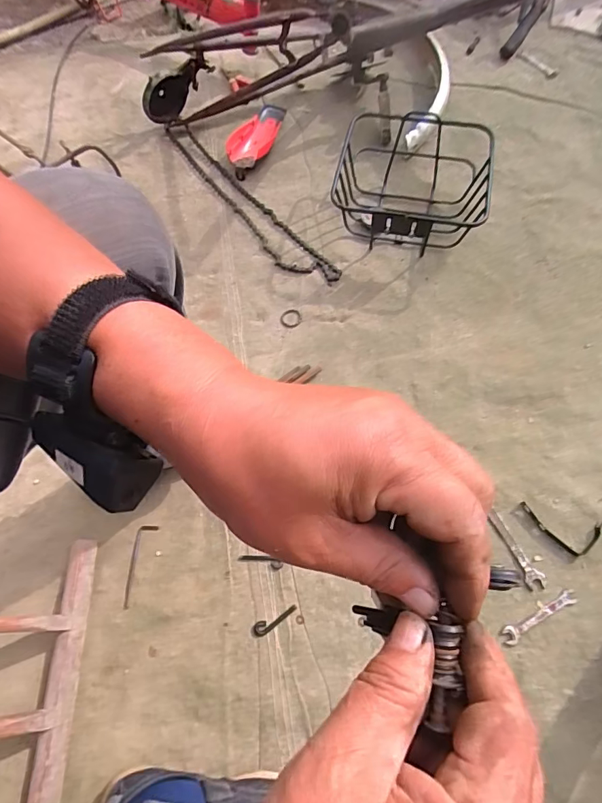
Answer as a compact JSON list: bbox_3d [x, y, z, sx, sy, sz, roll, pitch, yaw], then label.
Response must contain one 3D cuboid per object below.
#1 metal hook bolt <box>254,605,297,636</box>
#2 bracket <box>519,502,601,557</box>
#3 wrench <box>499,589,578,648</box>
[{"bbox_3d":[-0.034,0.303,0.621,0.064,0.005,0.018,-23,69,-9],"label":"metal hook bolt"},{"bbox_3d":[0.374,0.188,0.651,0.112,0.009,0.054,15,68,6],"label":"bracket"},{"bbox_3d":[0.320,0.290,0.606,0.119,0.004,0.024,-28,70,-11],"label":"wrench"}]

